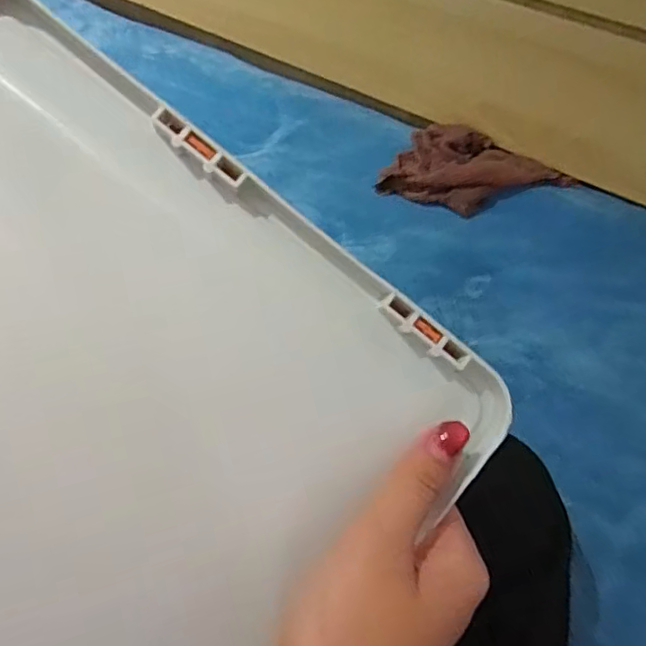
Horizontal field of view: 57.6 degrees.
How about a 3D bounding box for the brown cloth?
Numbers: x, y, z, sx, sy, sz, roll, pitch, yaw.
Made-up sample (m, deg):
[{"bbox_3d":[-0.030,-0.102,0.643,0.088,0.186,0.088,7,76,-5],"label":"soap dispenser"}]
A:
[{"bbox_3d":[0.189,-0.189,0.736,0.211,0.039,0.114,23,57,15],"label":"brown cloth"}]

